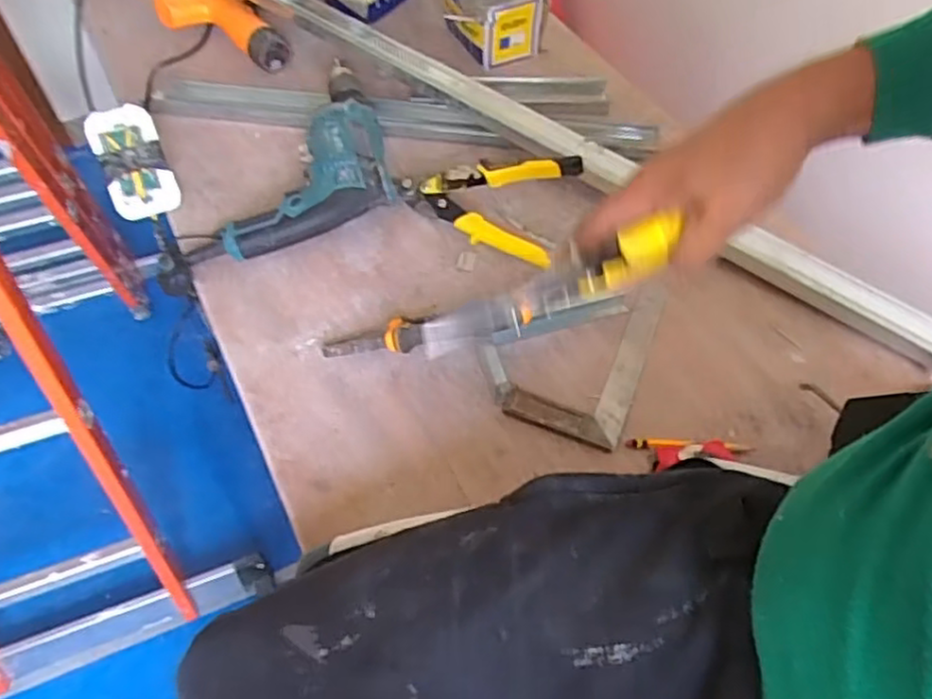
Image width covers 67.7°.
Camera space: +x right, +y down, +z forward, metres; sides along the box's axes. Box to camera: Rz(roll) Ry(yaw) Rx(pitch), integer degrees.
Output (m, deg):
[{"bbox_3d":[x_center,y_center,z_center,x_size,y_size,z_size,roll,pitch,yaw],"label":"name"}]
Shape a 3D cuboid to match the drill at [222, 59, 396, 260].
[{"bbox_3d":[-0.181,-0.216,0.777,0.184,0.066,0.225,-9,55,-7],"label":"drill"}]

